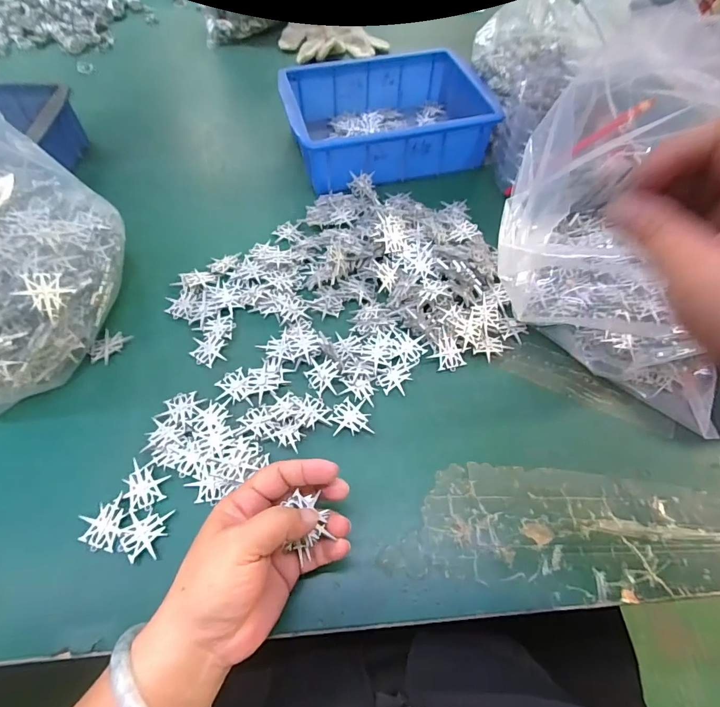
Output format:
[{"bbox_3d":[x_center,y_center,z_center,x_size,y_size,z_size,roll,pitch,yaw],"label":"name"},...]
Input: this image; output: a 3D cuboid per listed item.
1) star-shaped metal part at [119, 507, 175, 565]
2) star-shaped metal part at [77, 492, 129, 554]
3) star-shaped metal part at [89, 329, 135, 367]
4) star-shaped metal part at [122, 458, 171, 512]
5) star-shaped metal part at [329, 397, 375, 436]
[{"bbox_3d":[-0.158,0.133,0.305,0.030,0.004,0.033,9,56,-6],"label":"star-shaped metal part"},{"bbox_3d":[-0.188,0.128,0.307,0.031,0.004,0.034,-23,63,-14],"label":"star-shaped metal part"},{"bbox_3d":[-0.238,-0.006,0.393,0.029,0.007,0.036,19,61,10],"label":"star-shaped metal part"},{"bbox_3d":[-0.166,0.103,0.324,0.031,0.005,0.036,-1,60,-2],"label":"star-shaped metal part"},{"bbox_3d":[-0.008,0.054,0.355,0.032,0.004,0.033,-12,61,-8],"label":"star-shaped metal part"}]

